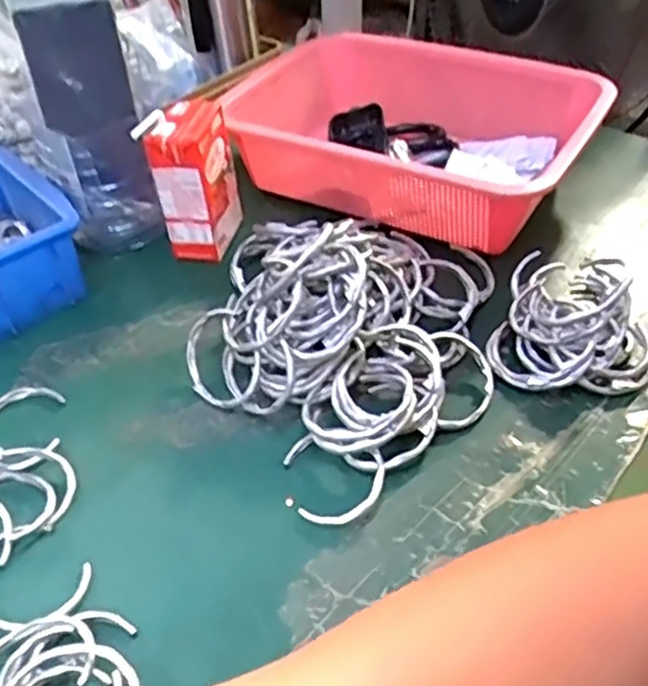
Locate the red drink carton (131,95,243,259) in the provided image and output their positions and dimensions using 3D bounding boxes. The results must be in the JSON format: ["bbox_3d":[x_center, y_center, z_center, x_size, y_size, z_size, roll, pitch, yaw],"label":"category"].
[{"bbox_3d":[-0.101,-0.126,0.563,0.043,0.118,0.079,11,44,15],"label":"red drink carton"}]

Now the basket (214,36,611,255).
[{"bbox_3d":[0.079,-0.186,0.614,0.296,0.083,0.201,22,47,24],"label":"basket"}]

